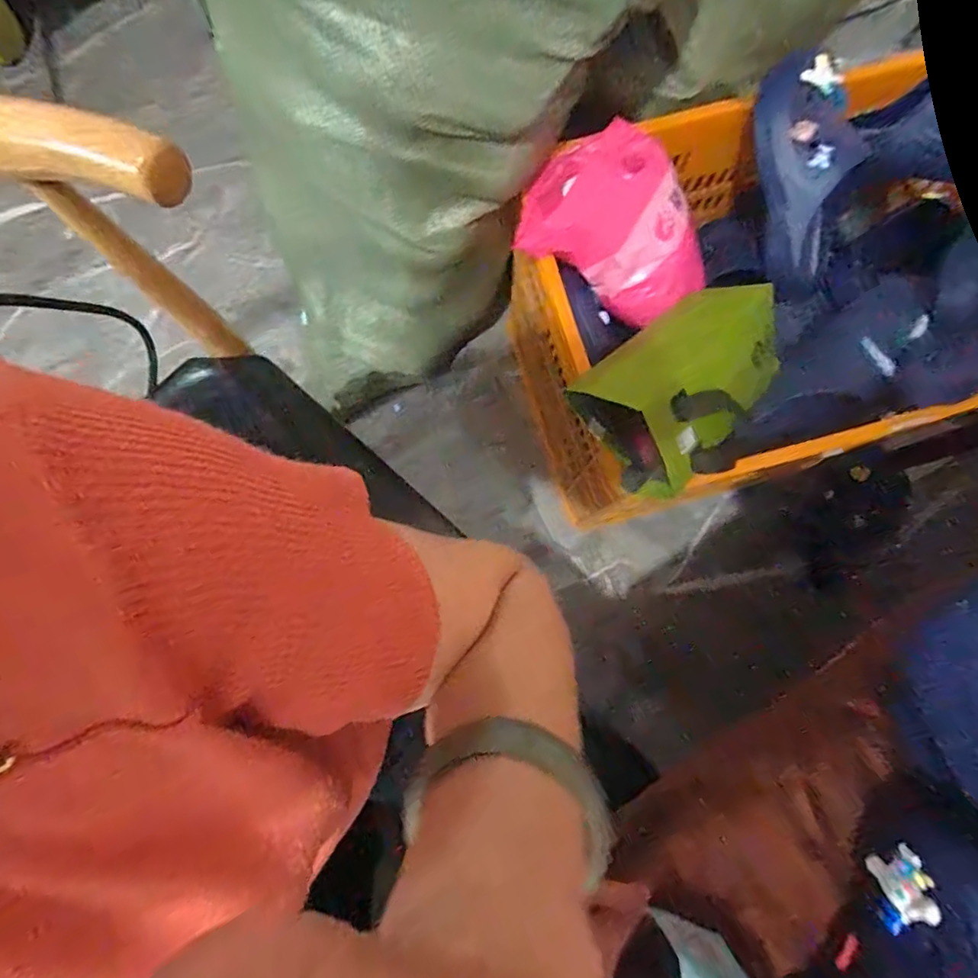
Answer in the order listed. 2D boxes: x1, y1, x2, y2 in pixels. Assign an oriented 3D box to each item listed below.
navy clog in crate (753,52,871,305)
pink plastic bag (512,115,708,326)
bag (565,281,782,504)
[{"bbox_3d":[0.390,-0.379,0.673,0.087,0.087,0.278,-8,106,-3],"label":"navy clog in crate"},{"bbox_3d":[0.153,-0.330,0.664,0.221,0.118,0.182,9,79,0],"label":"pink plastic bag"},{"bbox_3d":[0.224,-0.128,0.585,0.266,0.091,0.153,-44,83,-9],"label":"bag"}]

